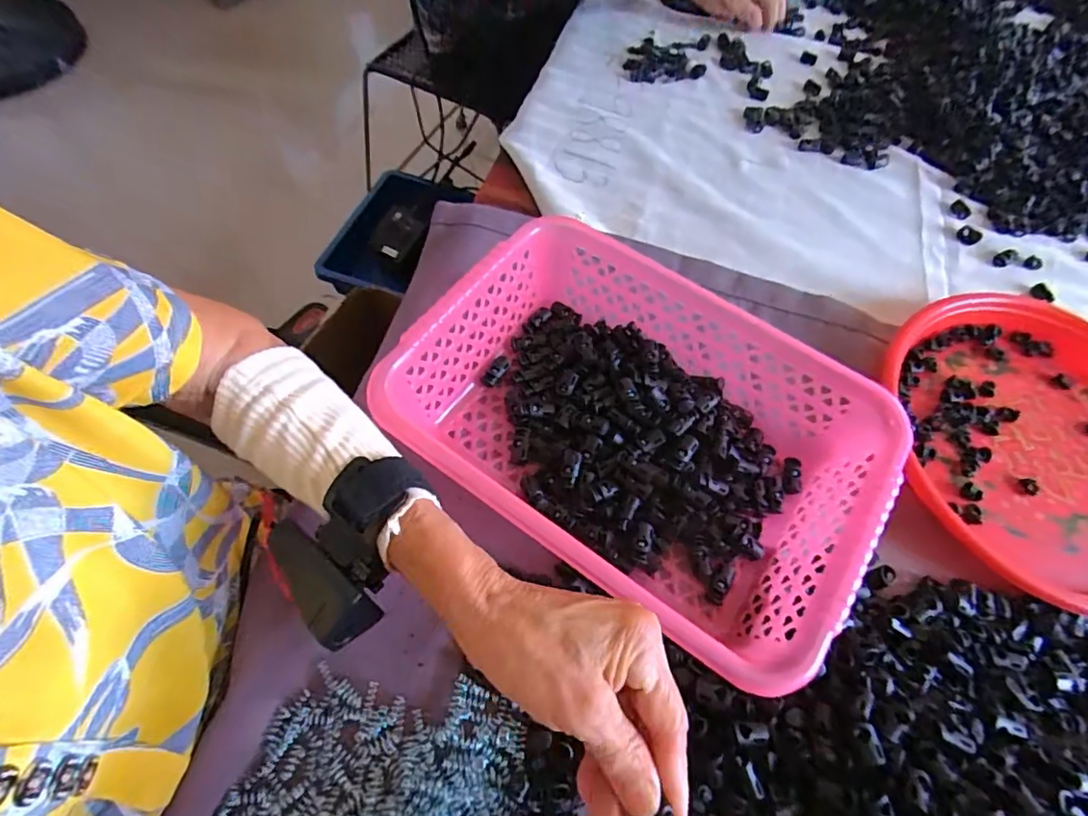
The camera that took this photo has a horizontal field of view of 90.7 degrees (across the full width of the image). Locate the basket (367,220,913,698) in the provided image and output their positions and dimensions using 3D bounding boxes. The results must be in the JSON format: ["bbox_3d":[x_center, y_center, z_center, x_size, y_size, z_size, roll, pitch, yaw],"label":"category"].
[{"bbox_3d":[0.062,0.017,0.377,0.299,0.077,0.218,35,66,15],"label":"basket"}]

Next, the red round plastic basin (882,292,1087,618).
[{"bbox_3d":[0.403,0.027,0.409,0.257,0.031,0.245,1,62,-2],"label":"red round plastic basin"}]

